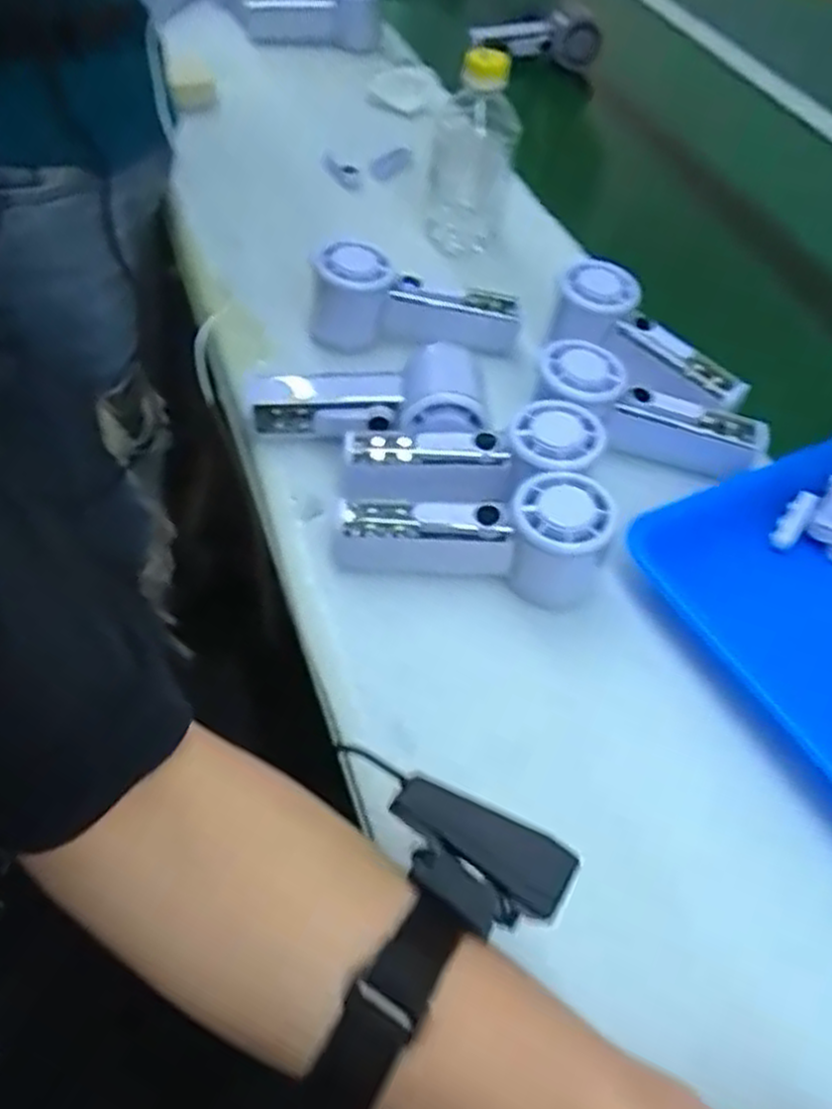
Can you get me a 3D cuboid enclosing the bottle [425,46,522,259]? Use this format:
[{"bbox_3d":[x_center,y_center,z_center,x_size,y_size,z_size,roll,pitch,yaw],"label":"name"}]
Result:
[{"bbox_3d":[0.048,-0.340,0.658,0.068,0.149,0.079,7,51,0],"label":"bottle"}]

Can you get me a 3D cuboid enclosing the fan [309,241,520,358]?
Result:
[{"bbox_3d":[0.000,-0.180,0.579,0.147,0.068,0.044,-2,52,-8],"label":"fan"}]

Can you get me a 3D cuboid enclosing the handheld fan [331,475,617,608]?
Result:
[{"bbox_3d":[0.031,-0.015,0.451,0.149,0.057,0.056,7,51,0],"label":"handheld fan"}]

